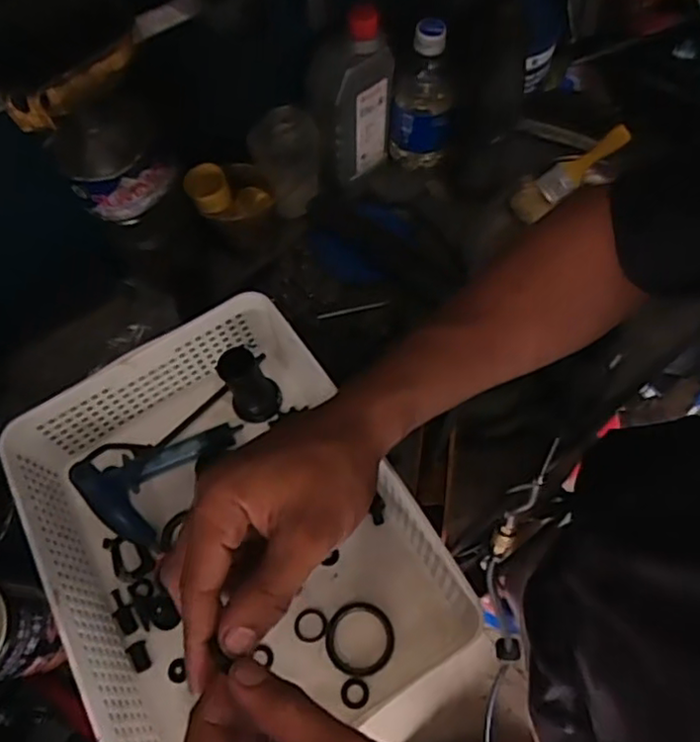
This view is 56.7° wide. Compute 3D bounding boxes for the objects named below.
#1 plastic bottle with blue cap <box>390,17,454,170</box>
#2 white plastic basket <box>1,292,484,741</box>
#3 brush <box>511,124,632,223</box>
[{"bbox_3d":[0.076,-0.289,0.678,0.062,0.159,0.061,8,64,7],"label":"plastic bottle with blue cap"},{"bbox_3d":[-0.095,0.121,0.501,0.246,0.089,0.315,-29,65,-11],"label":"white plastic basket"},{"bbox_3d":[0.236,-0.217,0.698,0.146,0.010,0.037,-41,97,-1],"label":"brush"}]

